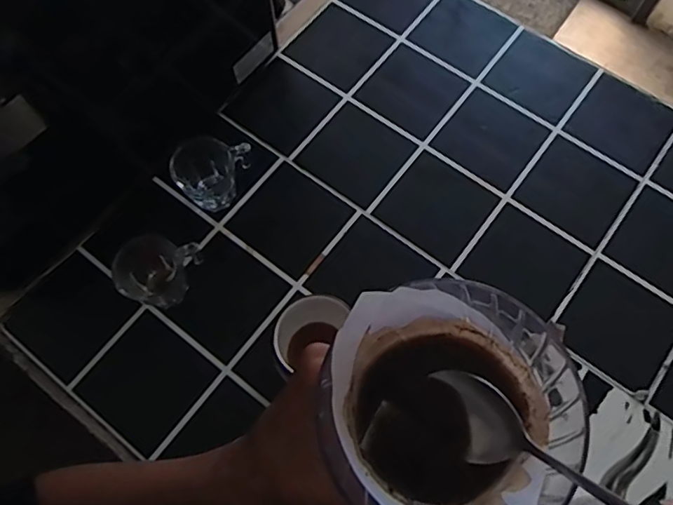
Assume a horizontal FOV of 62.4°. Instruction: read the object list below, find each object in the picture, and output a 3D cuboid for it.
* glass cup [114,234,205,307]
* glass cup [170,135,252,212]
[{"bbox_3d":[-0.160,0.015,0.504,0.053,0.056,0.069,28,72,11],"label":"glass cup"},{"bbox_3d":[-0.120,-0.076,0.533,0.057,0.055,0.060,25,71,10],"label":"glass cup"}]

